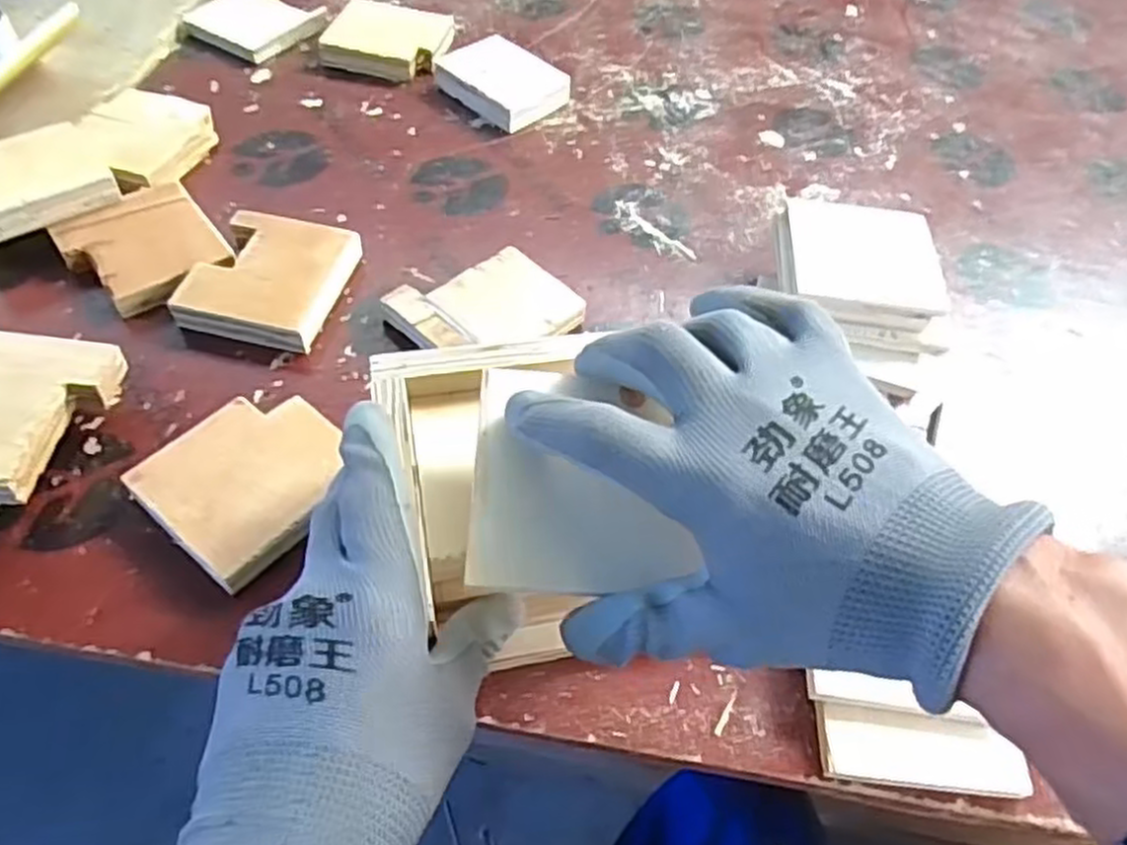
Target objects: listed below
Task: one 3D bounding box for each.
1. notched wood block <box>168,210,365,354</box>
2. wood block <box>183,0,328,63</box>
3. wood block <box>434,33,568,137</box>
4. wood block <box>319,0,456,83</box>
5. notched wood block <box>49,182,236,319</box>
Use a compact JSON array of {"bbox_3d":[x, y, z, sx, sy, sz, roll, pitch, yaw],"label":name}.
[{"bbox_3d":[-0.181,-0.087,0.477,0.081,0.022,0.100,14,55,4],"label":"notched wood block"},{"bbox_3d":[-0.265,-0.345,0.660,0.091,0.014,0.085,30,57,15],"label":"wood block"},{"bbox_3d":[-0.047,-0.276,0.627,0.095,0.022,0.069,38,60,20],"label":"wood block"},{"bbox_3d":[-0.149,-0.325,0.656,0.095,0.019,0.091,10,54,2],"label":"wood block"},{"bbox_3d":[-0.265,-0.109,0.491,0.082,0.019,0.094,-34,64,-26],"label":"notched wood block"}]

